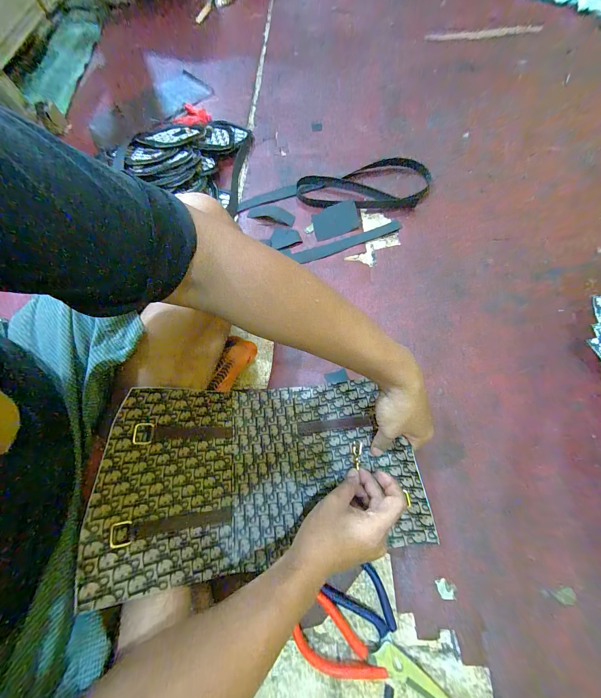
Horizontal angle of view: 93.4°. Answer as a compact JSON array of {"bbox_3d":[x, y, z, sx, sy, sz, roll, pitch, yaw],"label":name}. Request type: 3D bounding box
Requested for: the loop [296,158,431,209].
[{"bbox_3d":[0.129,-0.358,0.596,0.264,0.034,0.135,4,69,4],"label":"loop"}]

